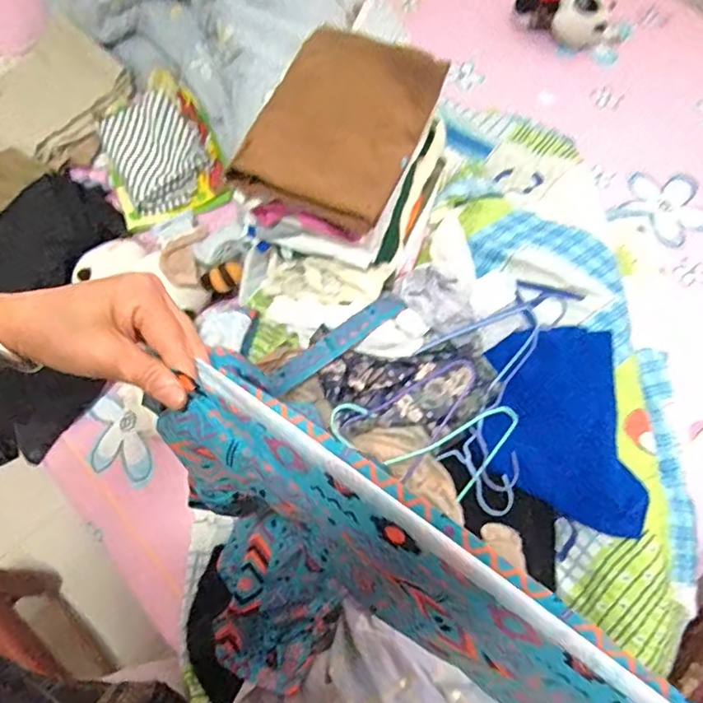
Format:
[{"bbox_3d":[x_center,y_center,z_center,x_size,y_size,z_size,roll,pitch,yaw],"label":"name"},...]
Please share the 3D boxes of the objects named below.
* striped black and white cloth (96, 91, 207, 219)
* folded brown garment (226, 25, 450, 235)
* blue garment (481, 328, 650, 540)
[{"bbox_3d":[-0.376,-0.384,1.074,0.166,0.028,0.250,-31,70,-9],"label":"striped black and white cloth"},{"bbox_3d":[-0.013,-0.277,0.667,0.191,0.056,0.235,20,71,10],"label":"folded brown garment"},{"bbox_3d":[0.265,0.098,0.731,0.171,0.040,0.267,-14,64,30],"label":"blue garment"}]

